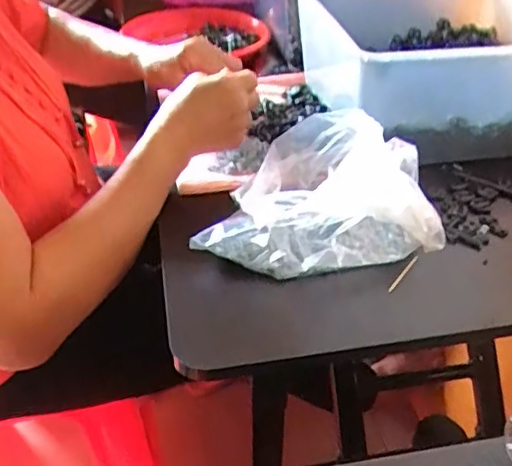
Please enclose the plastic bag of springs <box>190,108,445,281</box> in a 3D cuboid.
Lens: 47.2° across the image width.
[{"bbox_3d":[0.068,-0.041,0.553,0.195,0.091,0.163,10,38,13],"label":"plastic bag of springs"}]

